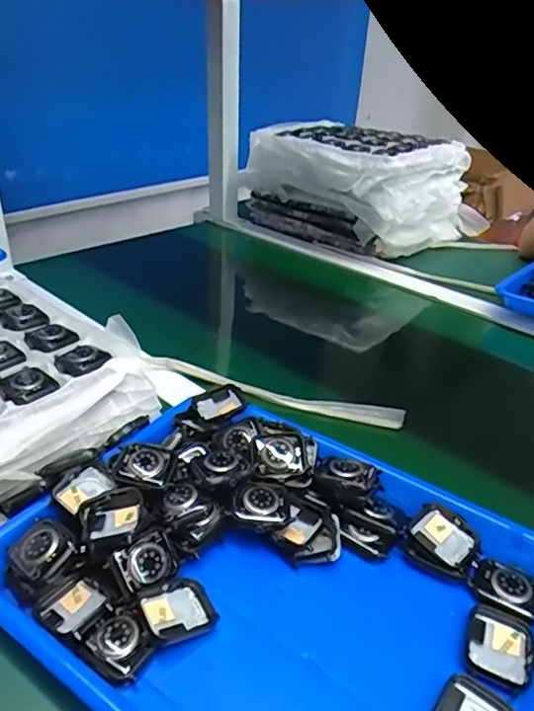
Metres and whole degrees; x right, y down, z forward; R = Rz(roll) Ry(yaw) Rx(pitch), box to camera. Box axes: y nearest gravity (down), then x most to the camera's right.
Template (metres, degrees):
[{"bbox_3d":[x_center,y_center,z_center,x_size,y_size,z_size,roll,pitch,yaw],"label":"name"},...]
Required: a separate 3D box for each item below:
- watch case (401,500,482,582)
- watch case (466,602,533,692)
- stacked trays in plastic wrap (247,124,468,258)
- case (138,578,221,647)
[{"bbox_3d":[0.125,0.132,0.388,0.047,0.012,0.043,30,56,28],"label":"watch case"},{"bbox_3d":[0.138,0.172,0.325,0.036,0.008,0.047,16,34,21],"label":"watch case"},{"bbox_3d":[0.162,-0.318,1.001,0.355,0.165,0.273,26,38,33],"label":"stacked trays in plastic wrap"},{"bbox_3d":[-0.054,0.157,0.336,0.041,0.014,0.036,-18,37,-30],"label":"case"}]

